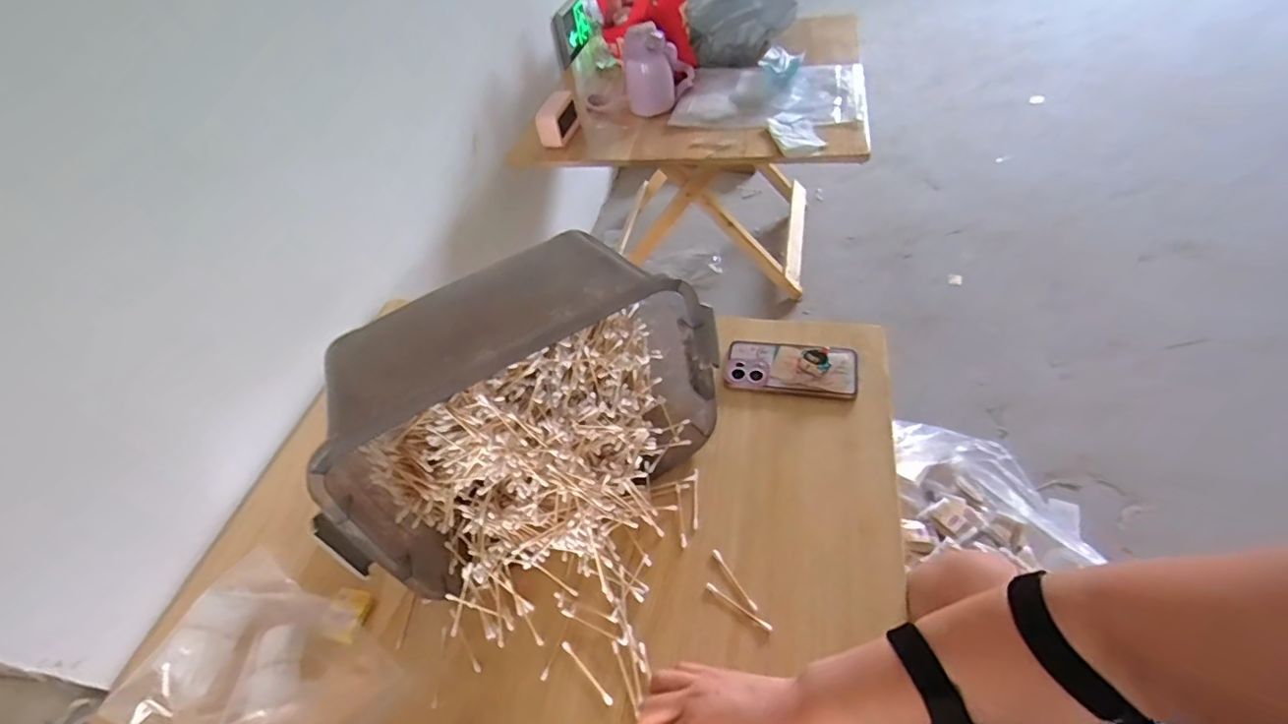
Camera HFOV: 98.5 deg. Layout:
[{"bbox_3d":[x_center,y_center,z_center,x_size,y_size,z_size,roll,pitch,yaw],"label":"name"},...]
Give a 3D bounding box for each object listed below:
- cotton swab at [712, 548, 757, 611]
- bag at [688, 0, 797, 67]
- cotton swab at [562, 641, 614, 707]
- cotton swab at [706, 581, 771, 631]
[{"bbox_3d":[0.091,0.218,0.558,0.008,0.006,0.068,-29,50,-15],"label":"cotton swab"},{"bbox_3d":[0.237,-0.880,1.383,0.265,0.254,0.214,3,49,13],"label":"bag"},{"bbox_3d":[-0.054,0.289,0.520,0.007,0.004,0.072,-39,53,-23],"label":"cotton swab"},{"bbox_3d":[0.092,0.237,0.540,0.072,0.005,0.007,25,57,29],"label":"cotton swab"}]

